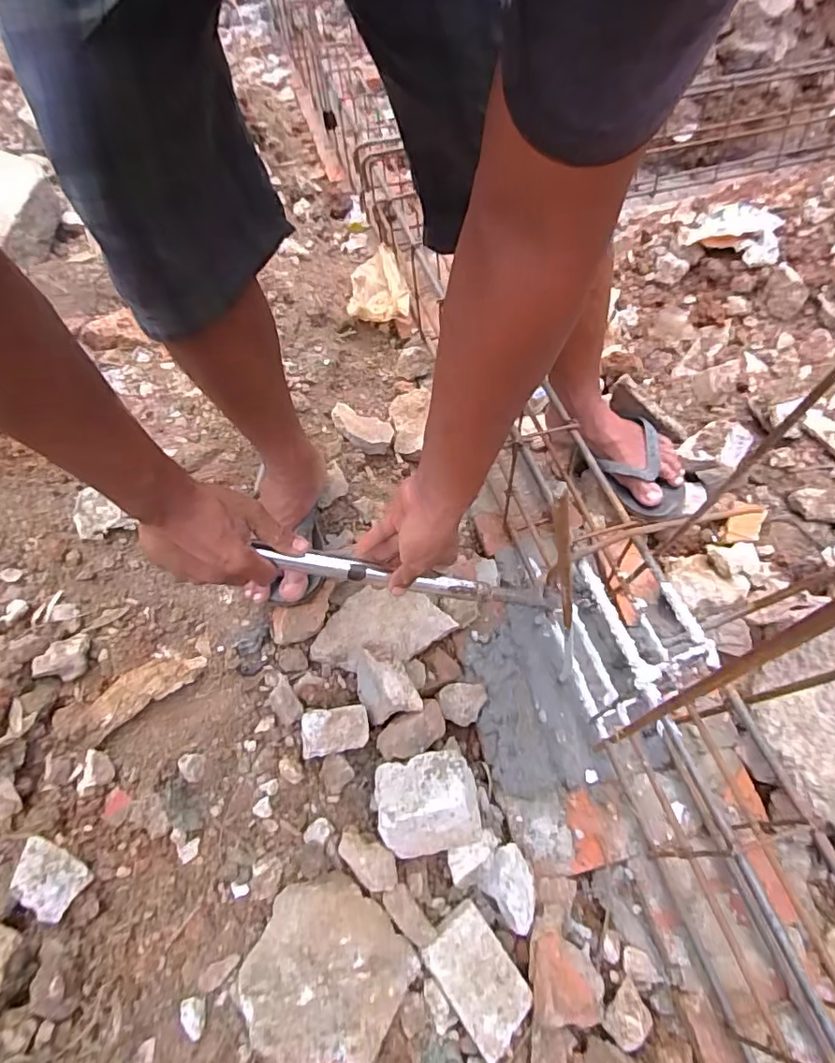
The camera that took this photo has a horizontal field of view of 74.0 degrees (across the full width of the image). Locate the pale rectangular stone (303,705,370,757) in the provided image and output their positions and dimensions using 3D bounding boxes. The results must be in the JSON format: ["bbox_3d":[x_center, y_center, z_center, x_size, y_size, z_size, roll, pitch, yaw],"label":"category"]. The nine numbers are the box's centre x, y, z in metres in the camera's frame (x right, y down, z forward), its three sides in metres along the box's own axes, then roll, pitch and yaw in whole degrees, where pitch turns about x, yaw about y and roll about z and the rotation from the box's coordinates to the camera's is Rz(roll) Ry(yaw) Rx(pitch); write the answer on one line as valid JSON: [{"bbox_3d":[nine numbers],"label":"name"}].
[{"bbox_3d":[-0.093,0.226,0.631,0.073,0.021,0.049,-11,58,-5],"label":"pale rectangular stone"}]

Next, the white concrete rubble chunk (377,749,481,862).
[{"bbox_3d":[0.010,0.289,0.596,0.108,0.050,0.096,-11,58,-4],"label":"white concrete rubble chunk"}]

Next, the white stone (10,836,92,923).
[{"bbox_3d":[-0.337,0.320,0.514,0.063,0.063,0.039,34,65,21],"label":"white stone"}]

